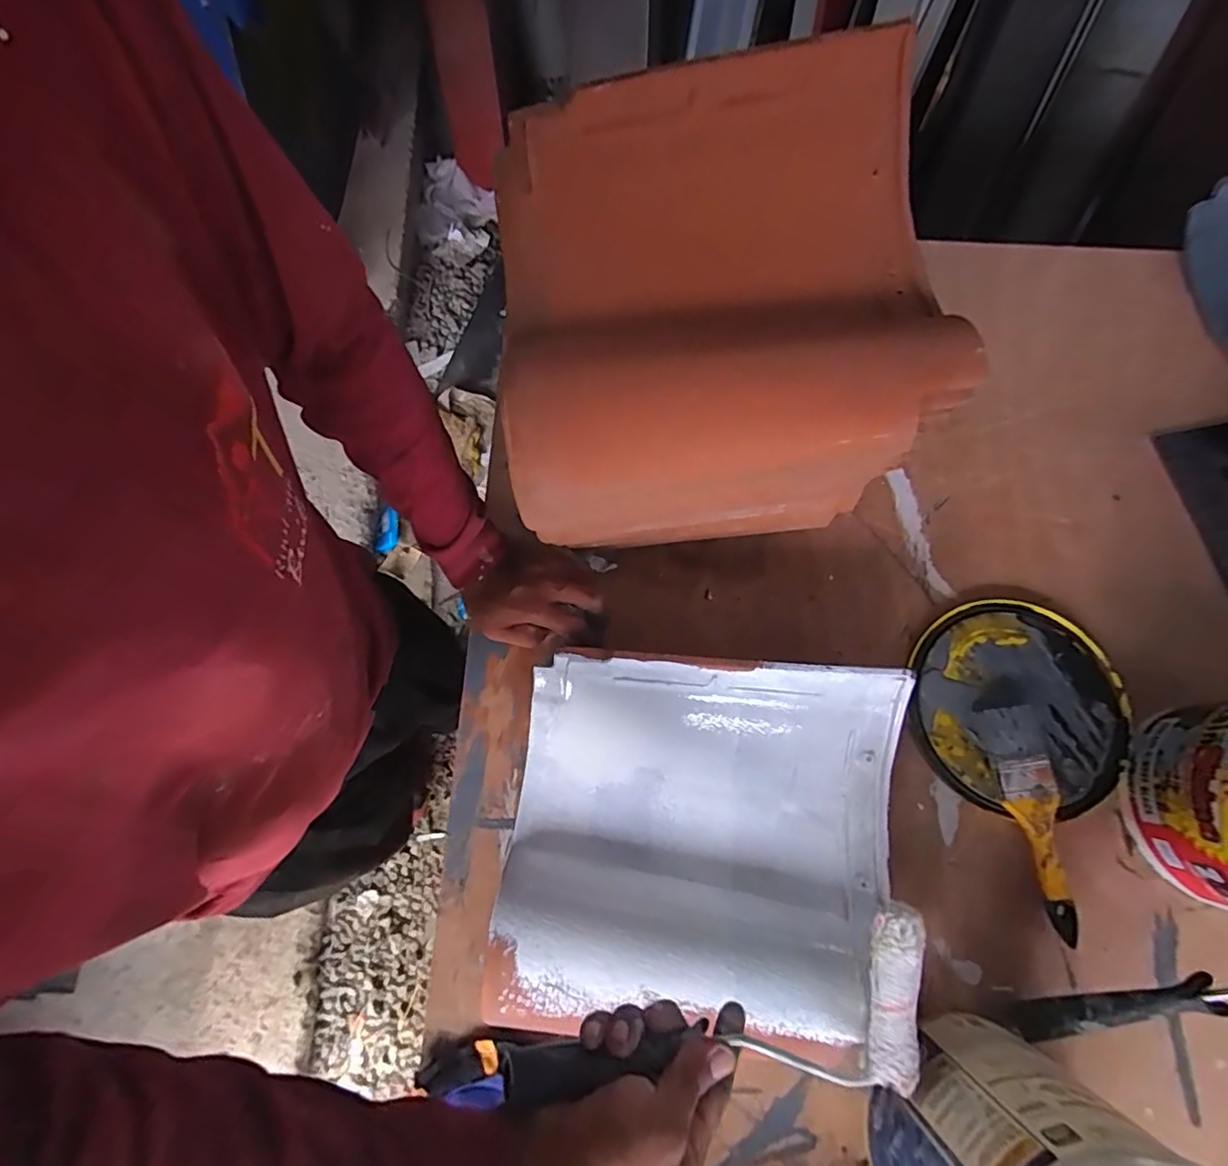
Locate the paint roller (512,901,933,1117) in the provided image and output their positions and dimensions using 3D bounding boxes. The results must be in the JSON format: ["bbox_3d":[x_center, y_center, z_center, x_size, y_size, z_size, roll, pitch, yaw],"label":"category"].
[{"bbox_3d":[0.076,0.275,0.368,0.282,0.043,0.118,8,73,-17],"label":"paint roller"}]

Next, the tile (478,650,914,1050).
[{"bbox_3d":[0.070,0.213,0.473,0.313,0.066,0.290,5,74,3],"label":"tile"}]

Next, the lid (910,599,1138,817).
[{"bbox_3d":[0.376,0.111,0.535,0.194,0.022,0.184,0,74,2],"label":"lid"}]

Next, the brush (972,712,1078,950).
[{"bbox_3d":[0.368,0.201,0.503,0.048,0.030,0.187,-13,74,-2],"label":"brush"}]

